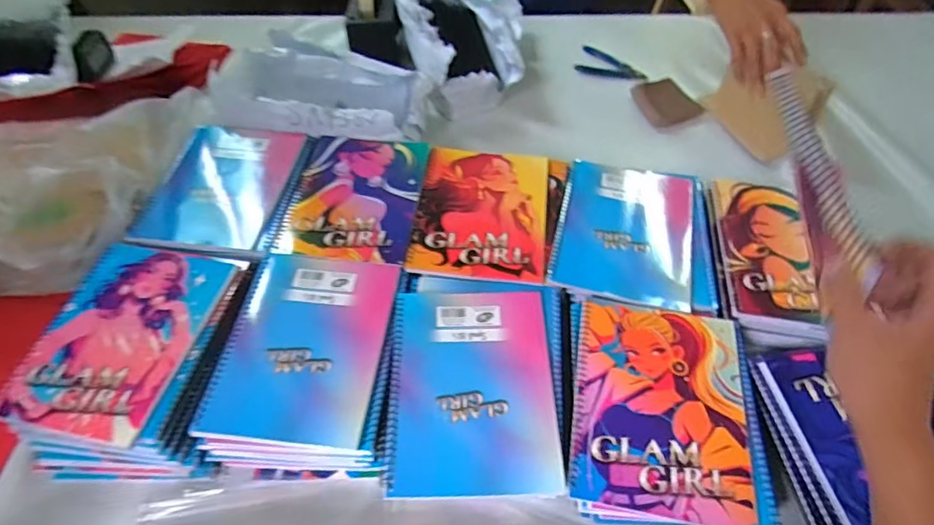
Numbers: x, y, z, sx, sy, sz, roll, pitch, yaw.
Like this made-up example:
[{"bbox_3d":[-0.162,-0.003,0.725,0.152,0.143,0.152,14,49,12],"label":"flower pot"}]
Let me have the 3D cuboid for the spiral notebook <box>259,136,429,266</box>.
[{"bbox_3d":[-0.138,-0.084,0.629,0.158,0.009,0.195,6,54,4],"label":"spiral notebook"}]

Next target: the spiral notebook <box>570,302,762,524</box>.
[{"bbox_3d":[0.176,0.124,0.470,0.153,0.009,0.194,10,54,7],"label":"spiral notebook"}]

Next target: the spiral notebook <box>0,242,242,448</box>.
[{"bbox_3d":[-0.339,0.068,0.514,0.151,0.009,0.198,10,54,7],"label":"spiral notebook"}]

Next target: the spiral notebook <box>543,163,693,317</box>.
[{"bbox_3d":[0.183,-0.041,0.599,0.150,0.008,0.199,13,54,9],"label":"spiral notebook"}]

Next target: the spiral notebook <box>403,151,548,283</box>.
[{"bbox_3d":[0.019,-0.064,0.615,0.150,0.006,0.198,5,54,3],"label":"spiral notebook"}]

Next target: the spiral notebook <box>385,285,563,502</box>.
[{"bbox_3d":[0.013,0.107,0.482,0.164,0.007,0.199,-1,54,-1],"label":"spiral notebook"}]

